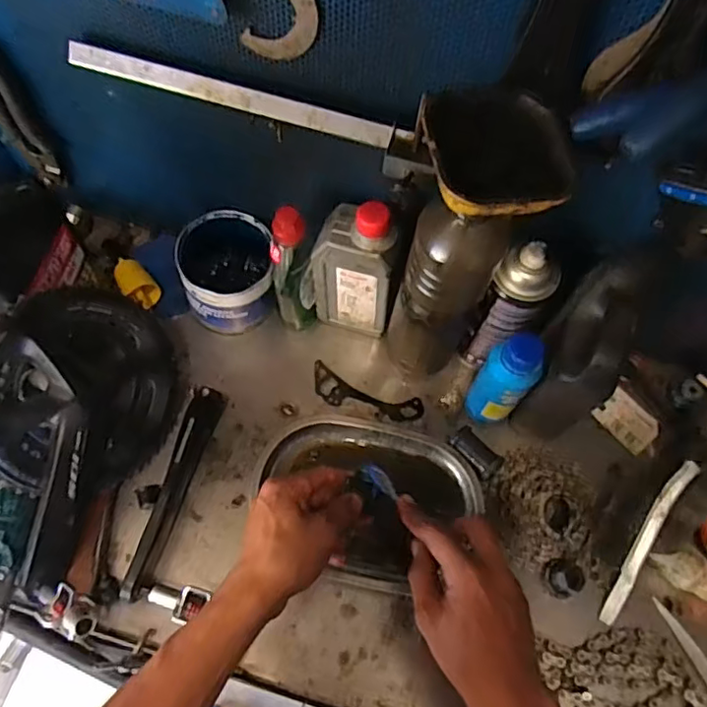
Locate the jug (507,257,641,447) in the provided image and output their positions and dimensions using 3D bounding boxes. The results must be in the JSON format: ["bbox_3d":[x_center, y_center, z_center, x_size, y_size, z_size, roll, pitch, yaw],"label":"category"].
[{"bbox_3d":[0.209,0.007,0.555,0.066,0.205,0.103,31,66,13],"label":"jug"}]

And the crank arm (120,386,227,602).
[{"bbox_3d":[-0.173,0.130,0.570,0.023,0.038,0.206,13,64,5],"label":"crank arm"}]

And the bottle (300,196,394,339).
[{"bbox_3d":[-0.005,-0.085,0.597,0.088,0.177,0.045,14,64,5],"label":"bottle"}]

